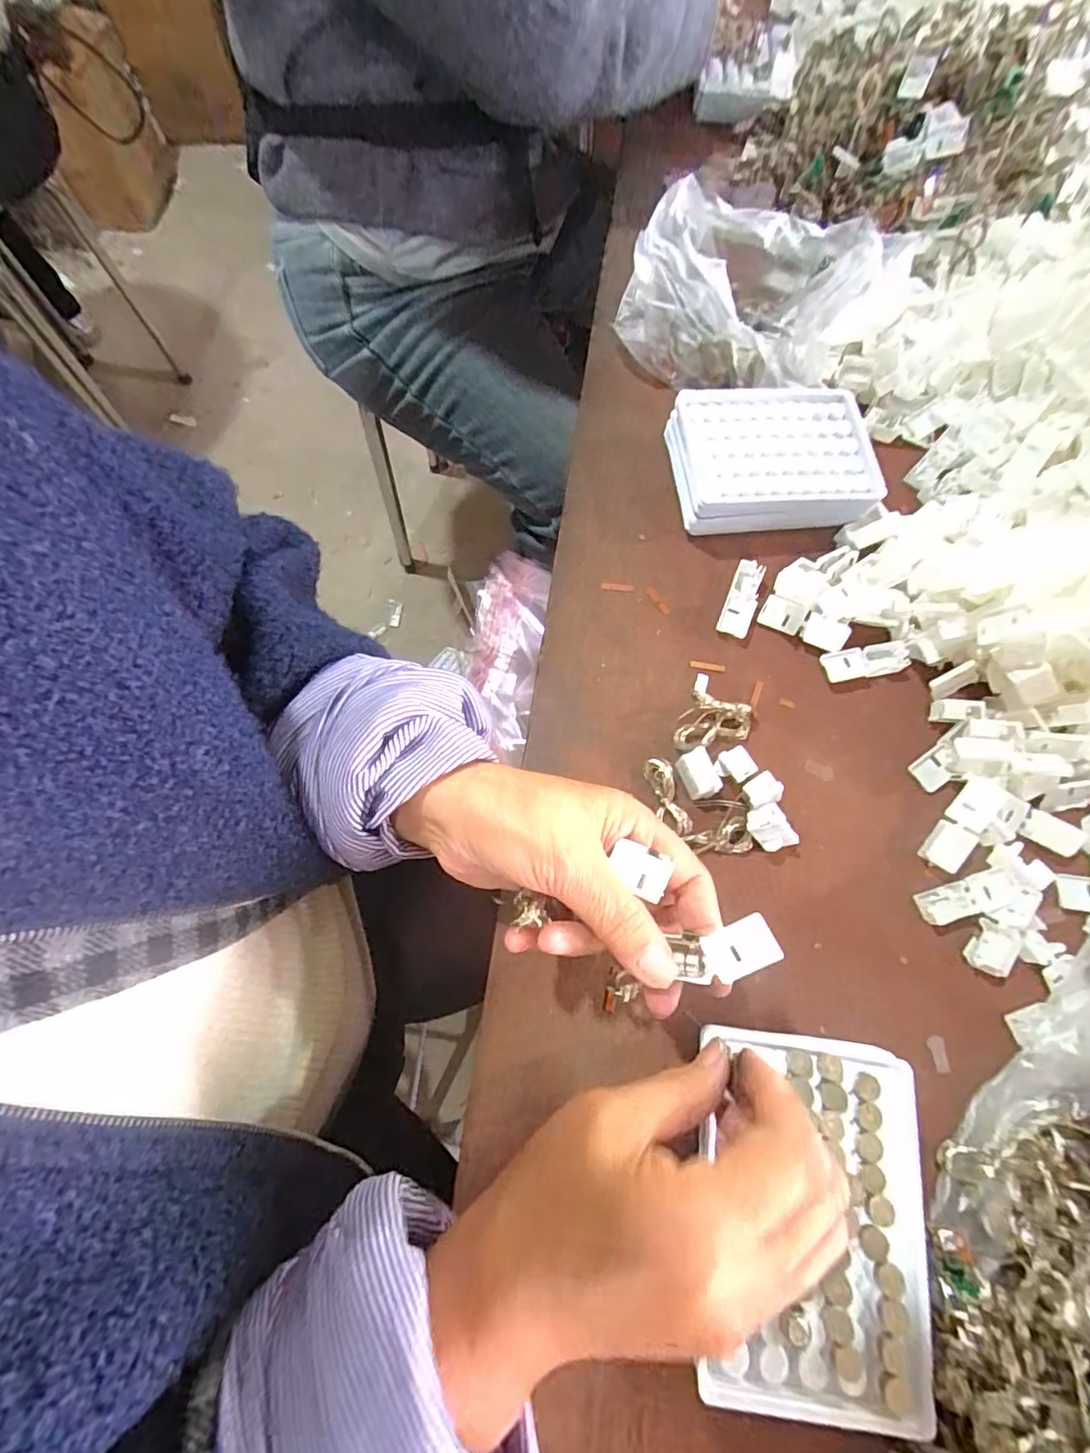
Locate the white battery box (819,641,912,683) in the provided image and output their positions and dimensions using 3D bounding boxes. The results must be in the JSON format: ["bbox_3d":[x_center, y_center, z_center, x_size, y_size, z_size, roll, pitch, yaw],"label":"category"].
[{"bbox_3d":[0.208,-0.042,0.356,0.057,0.005,0.020,-11,69,-4],"label":"white battery box"}]

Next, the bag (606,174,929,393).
[{"bbox_3d":[0.166,-0.337,0.422,0.178,0.072,0.162,37,73,11],"label":"bag"}]

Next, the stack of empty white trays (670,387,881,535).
[{"bbox_3d":[0.161,-0.190,0.391,0.145,0.037,0.102,-6,69,-2],"label":"stack of empty white trays"}]

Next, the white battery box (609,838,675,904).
[{"bbox_3d":[0.042,0.064,0.245,0.025,0.008,0.020,20,71,8],"label":"white battery box"}]

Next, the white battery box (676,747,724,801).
[{"bbox_3d":[0.090,0.028,0.321,0.018,0.015,0.027,-20,70,-7],"label":"white battery box"}]

